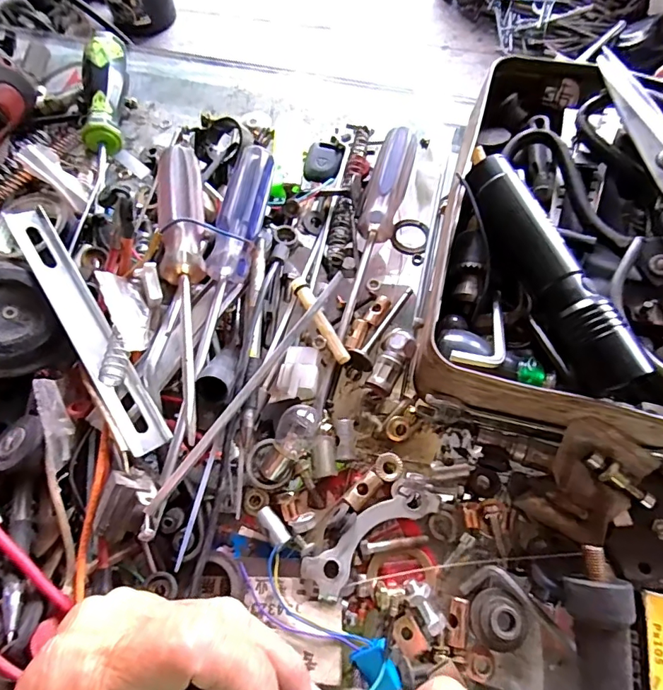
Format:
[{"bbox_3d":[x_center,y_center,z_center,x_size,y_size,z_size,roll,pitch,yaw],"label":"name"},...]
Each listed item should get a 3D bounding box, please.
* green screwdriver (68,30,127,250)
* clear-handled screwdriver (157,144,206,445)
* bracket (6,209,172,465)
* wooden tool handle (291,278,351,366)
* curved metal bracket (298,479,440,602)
[{"bbox_3d":[-0.174,-0.159,0.349,0.027,0.028,0.203,-6,67,-1],"label":"green screwdriver"},{"bbox_3d":[-0.087,-0.039,0.269,0.023,0.025,0.184,-5,67,-1],"label":"clear-handled screwdriver"},{"bbox_3d":[-0.139,-0.009,0.262,0.021,0.011,0.161,-23,75,-44],"label":"bracket"},{"bbox_3d":[-0.008,-0.016,0.292,0.011,0.006,0.067,-26,69,-9],"label":"wooden tool handle"},{"bbox_3d":[0.021,0.100,0.247,0.079,0.007,0.023,-36,71,-13],"label":"curved metal bracket"}]

